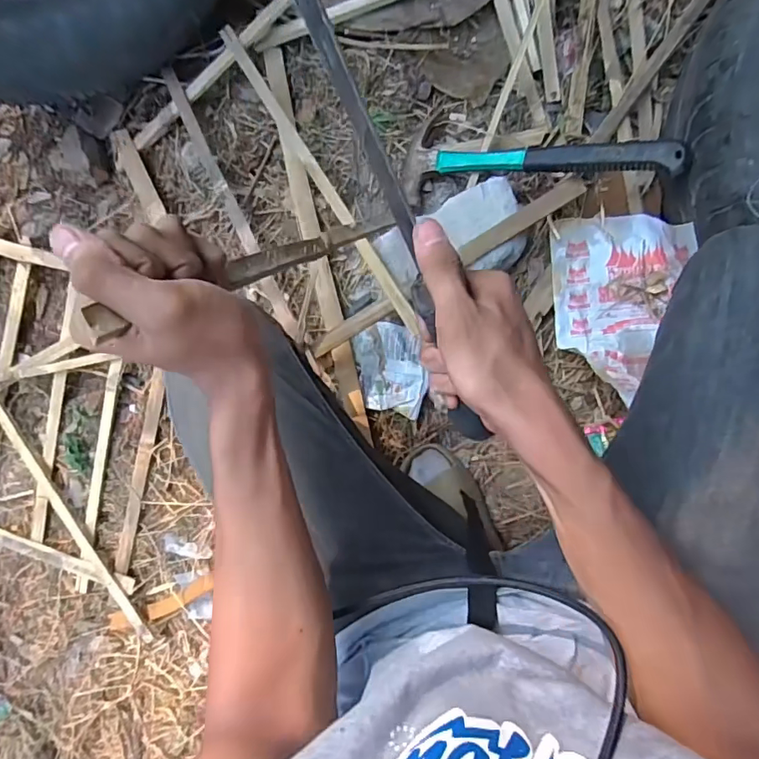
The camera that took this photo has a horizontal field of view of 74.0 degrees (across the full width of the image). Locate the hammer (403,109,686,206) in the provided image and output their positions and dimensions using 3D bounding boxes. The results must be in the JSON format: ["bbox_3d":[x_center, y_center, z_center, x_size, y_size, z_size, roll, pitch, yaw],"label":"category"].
[{"bbox_3d":[0.179,-0.266,0.604,0.330,0.030,0.115,12,96,30],"label":"hammer"}]

